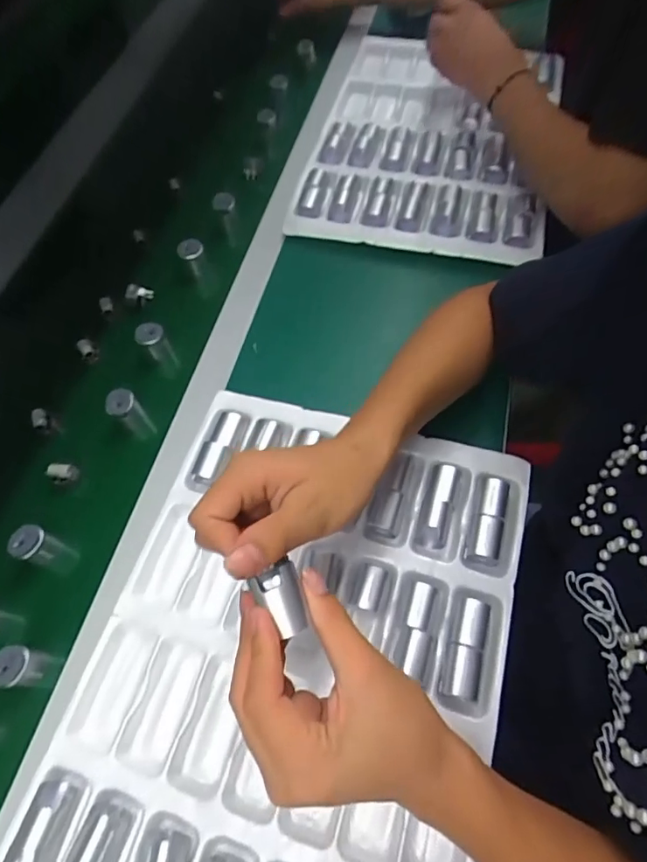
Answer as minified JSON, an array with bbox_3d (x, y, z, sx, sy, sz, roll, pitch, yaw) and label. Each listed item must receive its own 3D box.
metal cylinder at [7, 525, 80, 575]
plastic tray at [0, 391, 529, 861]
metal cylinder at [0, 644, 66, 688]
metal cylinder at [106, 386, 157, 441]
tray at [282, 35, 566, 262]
[{"bbox_3d":[-0.266,0.116,0.493,0.027,0.077,0.031,26,65,15],"label":"metal cylinder"},{"bbox_3d":[-0.029,0.187,0.407,0.315,0.036,0.452,15,63,9],"label":"plastic tray"},{"bbox_3d":[-0.251,0.202,0.437,0.026,0.067,0.030,2,61,3],"label":"metal cylinder"},{"bbox_3d":[-0.210,-0.015,0.562,0.030,0.071,0.030,-1,61,1],"label":"metal cylinder"},{"bbox_3d":[0.155,-0.425,0.735,0.328,0.038,0.462,11,62,7],"label":"tray"}]

